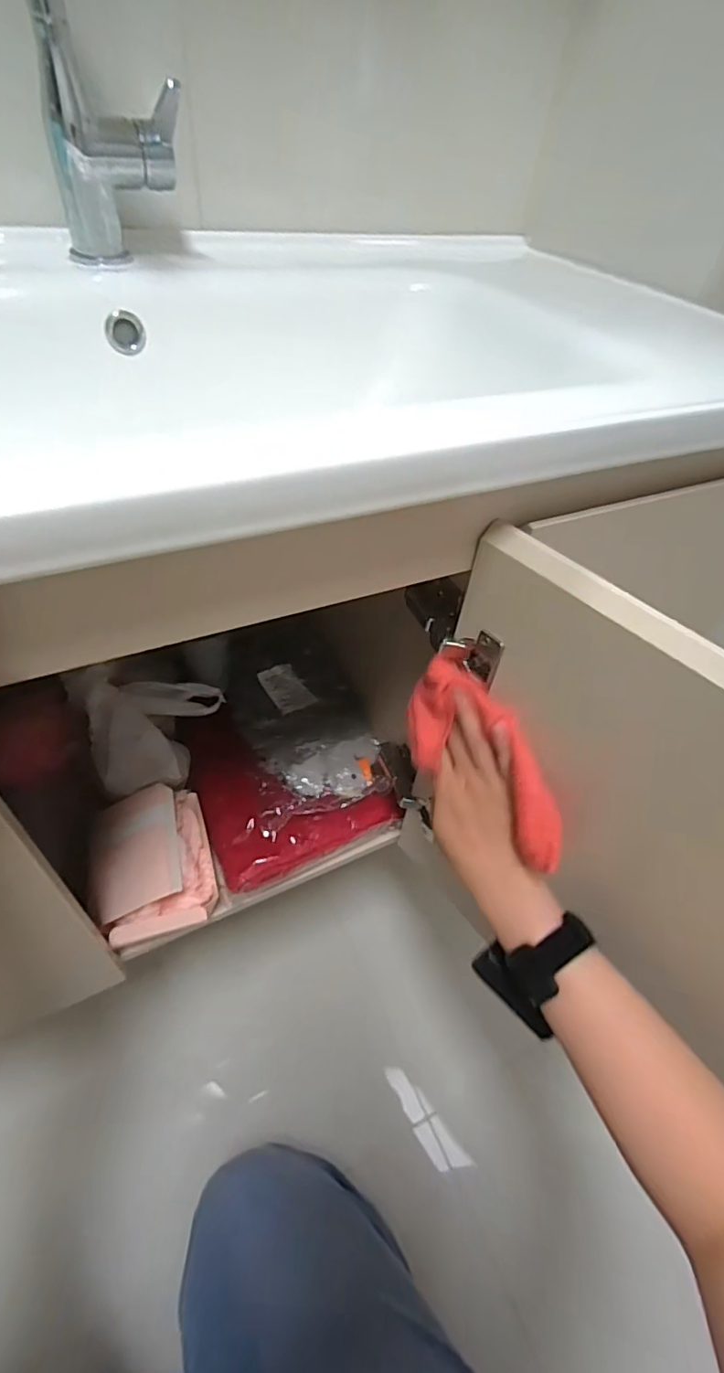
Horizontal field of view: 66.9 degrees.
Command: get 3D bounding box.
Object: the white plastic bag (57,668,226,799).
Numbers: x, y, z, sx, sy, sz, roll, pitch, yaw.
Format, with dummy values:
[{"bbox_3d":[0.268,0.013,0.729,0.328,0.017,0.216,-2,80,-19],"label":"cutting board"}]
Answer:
[{"bbox_3d":[-0.218,0.036,0.560,0.142,0.087,0.097,-6,48,-11],"label":"white plastic bag"}]

